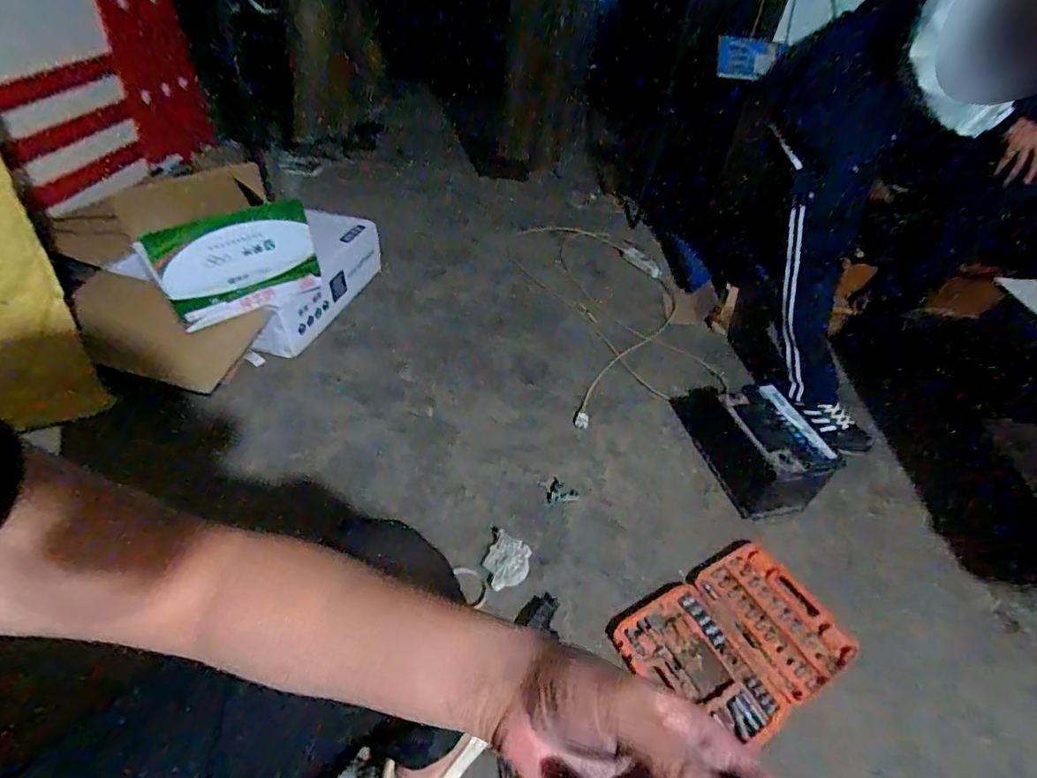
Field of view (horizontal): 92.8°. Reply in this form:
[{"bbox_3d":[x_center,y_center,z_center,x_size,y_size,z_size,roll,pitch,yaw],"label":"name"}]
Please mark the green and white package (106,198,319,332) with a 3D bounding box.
[{"bbox_3d":[-0.695,-0.303,1.219,0.381,0.246,0.063,-25,52,-29],"label":"green and white package"}]

